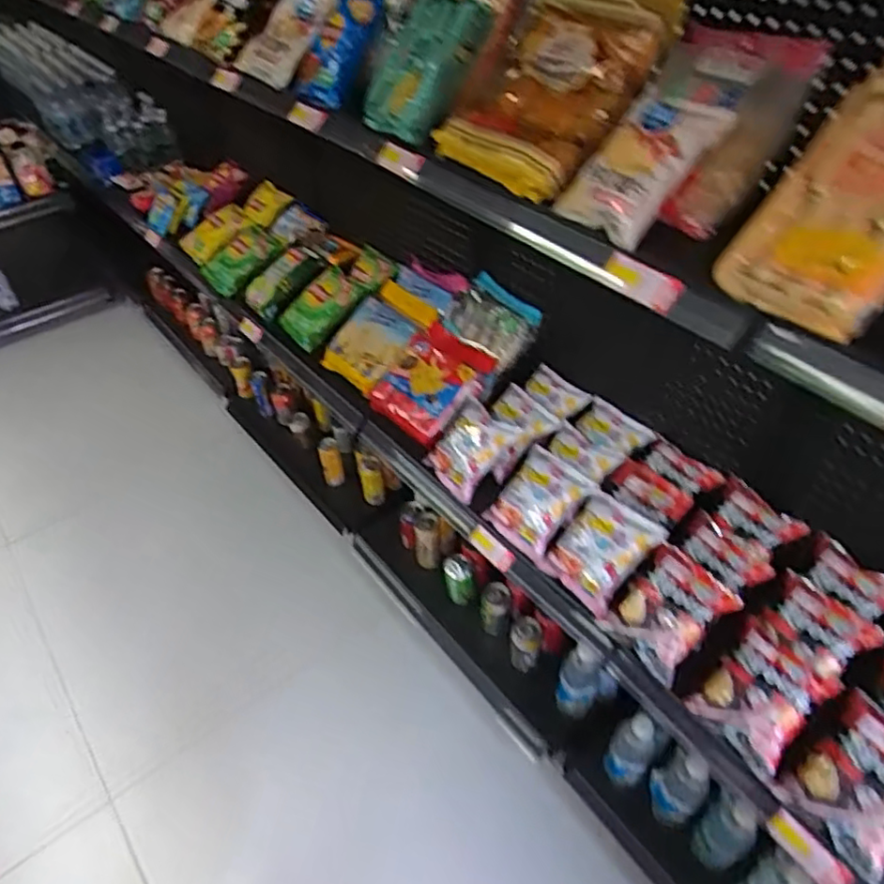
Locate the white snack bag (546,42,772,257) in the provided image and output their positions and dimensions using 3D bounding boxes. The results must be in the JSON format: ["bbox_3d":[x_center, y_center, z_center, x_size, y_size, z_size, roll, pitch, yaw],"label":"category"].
[{"bbox_3d":[0.272,-0.377,0.782,0.143,0.055,0.282,32,84,30],"label":"white snack bag"}]

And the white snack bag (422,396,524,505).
[{"bbox_3d":[0.052,0.014,1.248,0.130,0.038,0.167,36,98,32],"label":"white snack bag"}]

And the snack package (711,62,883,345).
[{"bbox_3d":[0.419,-0.245,0.624,0.172,0.064,0.285,37,96,36],"label":"snack package"}]

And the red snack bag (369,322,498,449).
[{"bbox_3d":[-0.028,-0.131,1.346,0.198,0.045,0.230,36,85,31],"label":"red snack bag"}]

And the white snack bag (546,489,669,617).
[{"bbox_3d":[0.267,0.180,1.077,0.136,0.036,0.174,37,86,30],"label":"white snack bag"}]

